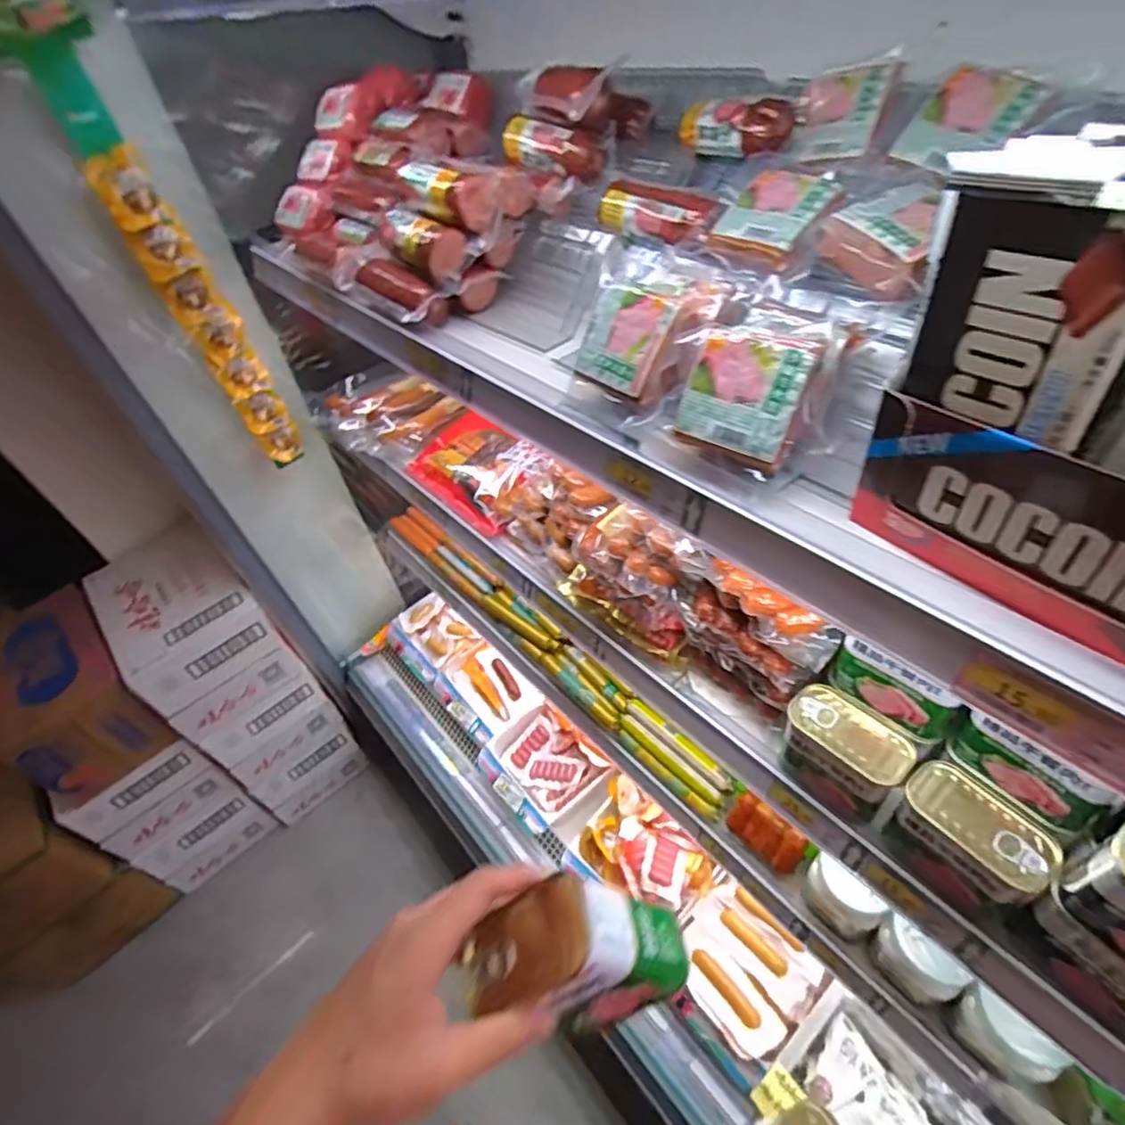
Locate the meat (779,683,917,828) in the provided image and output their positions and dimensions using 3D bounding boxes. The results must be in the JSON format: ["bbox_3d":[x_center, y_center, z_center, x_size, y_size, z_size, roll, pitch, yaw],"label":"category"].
[{"bbox_3d":[0.245,0.169,0.538,0.052,0.083,0.097,-35,49,-26],"label":"meat"}]

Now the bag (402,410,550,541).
[{"bbox_3d":[-0.115,-0.138,0.924,0.131,0.071,0.258,-33,48,-25],"label":"bag"}]

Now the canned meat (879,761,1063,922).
[{"bbox_3d":[0.317,0.225,0.485,0.053,0.094,0.096,-32,48,-24],"label":"canned meat"}]

